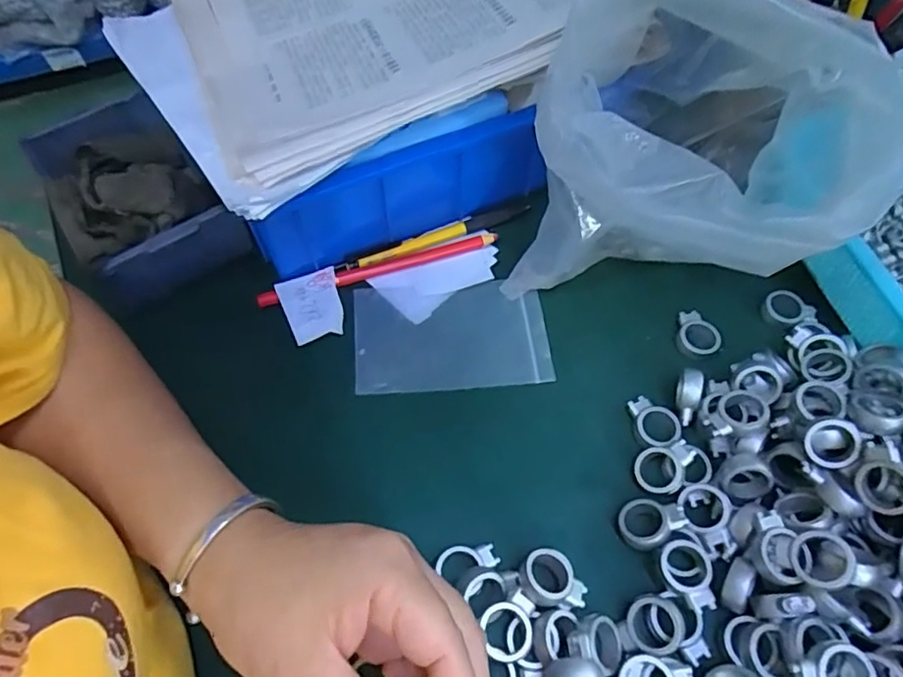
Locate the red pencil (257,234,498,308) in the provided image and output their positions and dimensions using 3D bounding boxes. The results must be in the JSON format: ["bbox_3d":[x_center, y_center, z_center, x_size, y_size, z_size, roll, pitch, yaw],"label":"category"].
[{"bbox_3d":[-0.050,-0.049,0.402,0.167,0.007,0.010,-16,60,-8],"label":"red pencil"}]

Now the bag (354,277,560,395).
[{"bbox_3d":[0.000,-0.002,0.379,0.123,0.009,0.075,-6,60,-2],"label":"bag"}]

